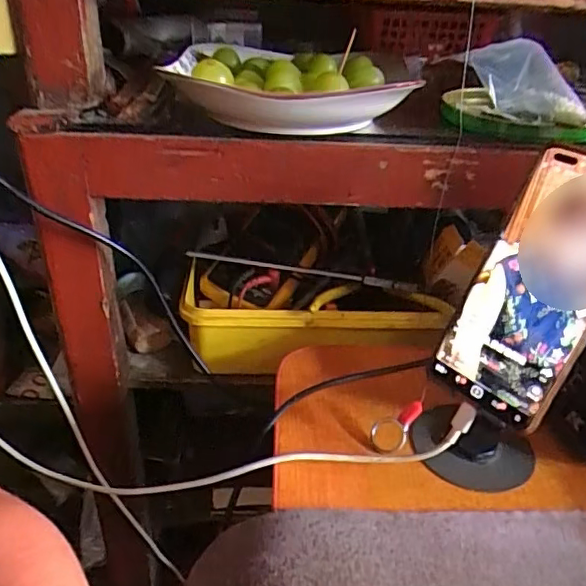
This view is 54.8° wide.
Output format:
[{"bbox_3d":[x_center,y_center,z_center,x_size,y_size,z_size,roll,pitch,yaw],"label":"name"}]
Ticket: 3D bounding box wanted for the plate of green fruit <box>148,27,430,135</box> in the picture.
[{"bbox_3d":[-0.007,-0.164,0.449,0.168,0.041,0.182,1,30,-4],"label":"plate of green fruit"}]

